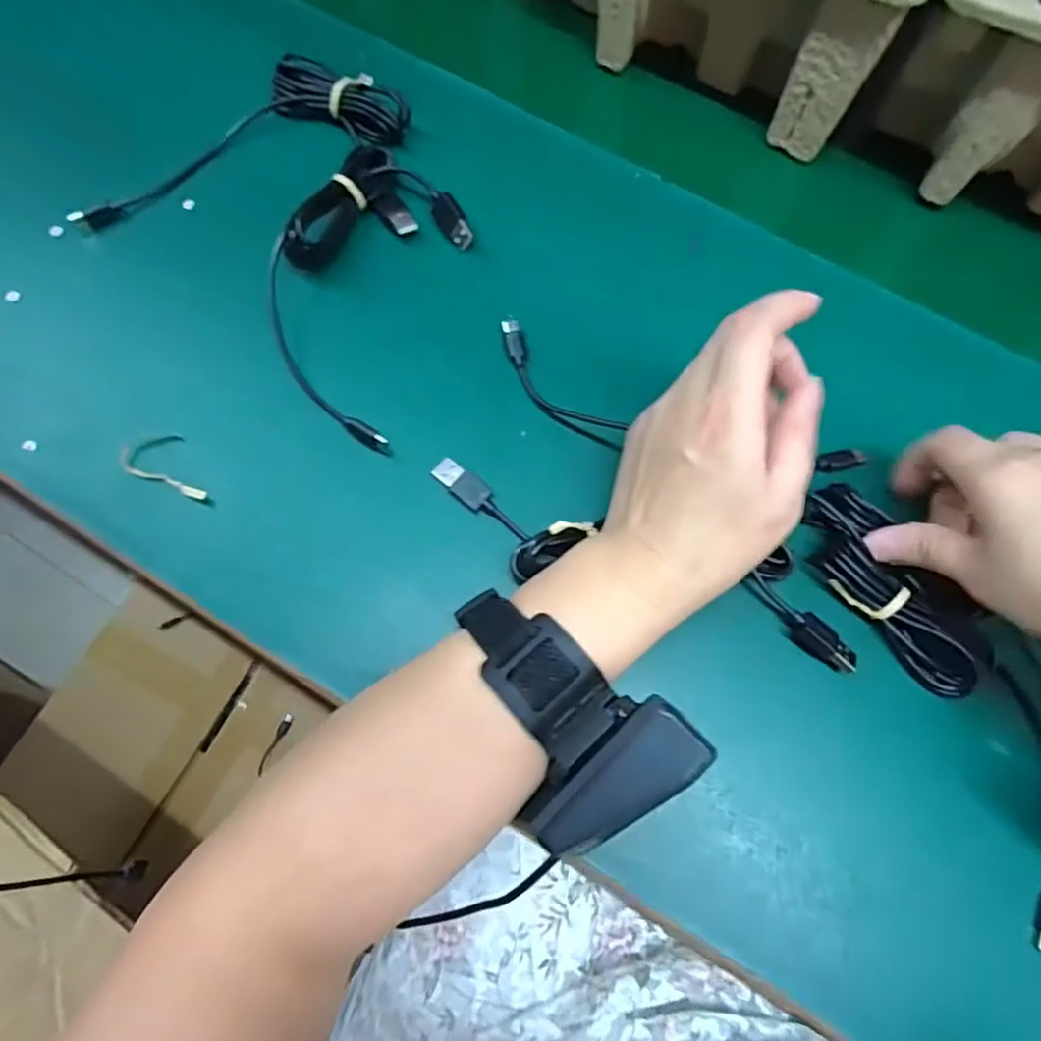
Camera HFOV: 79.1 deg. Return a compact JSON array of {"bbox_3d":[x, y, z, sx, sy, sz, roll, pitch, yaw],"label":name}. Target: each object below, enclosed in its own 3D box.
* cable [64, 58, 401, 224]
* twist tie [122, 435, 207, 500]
[{"bbox_3d":[-0.167,-0.230,0.371,0.194,0.018,0.074,-21,73,-8],"label":"cable"},{"bbox_3d":[-0.176,-0.023,0.311,0.029,0.006,0.043,-28,74,-10],"label":"twist tie"}]

